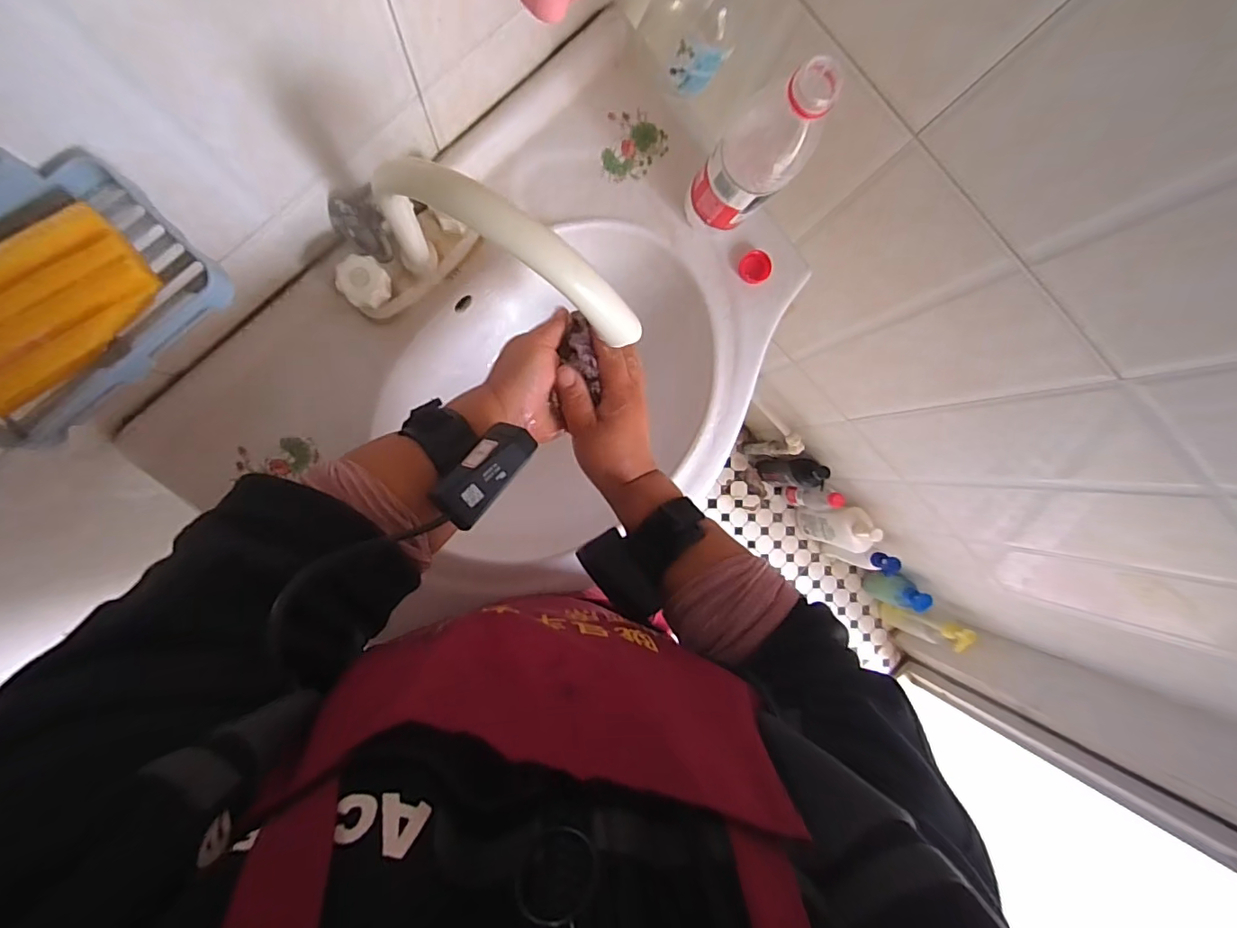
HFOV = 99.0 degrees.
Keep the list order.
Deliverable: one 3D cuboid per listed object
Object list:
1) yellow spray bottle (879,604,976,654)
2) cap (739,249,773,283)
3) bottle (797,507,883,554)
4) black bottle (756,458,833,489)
[{"bbox_3d":[0.733,0.389,1.282,0.058,0.275,0.070,29,87,-10],"label":"yellow spray bottle"},{"bbox_3d":[0.144,-0.206,0.553,0.032,0.012,0.032,0,93,-10],"label":"cap"},{"bbox_3d":[0.506,0.143,1.251,0.075,0.285,0.099,14,90,-10],"label":"bottle"},{"bbox_3d":[0.406,0.020,1.258,0.058,0.257,0.065,4,92,-10],"label":"black bottle"}]

